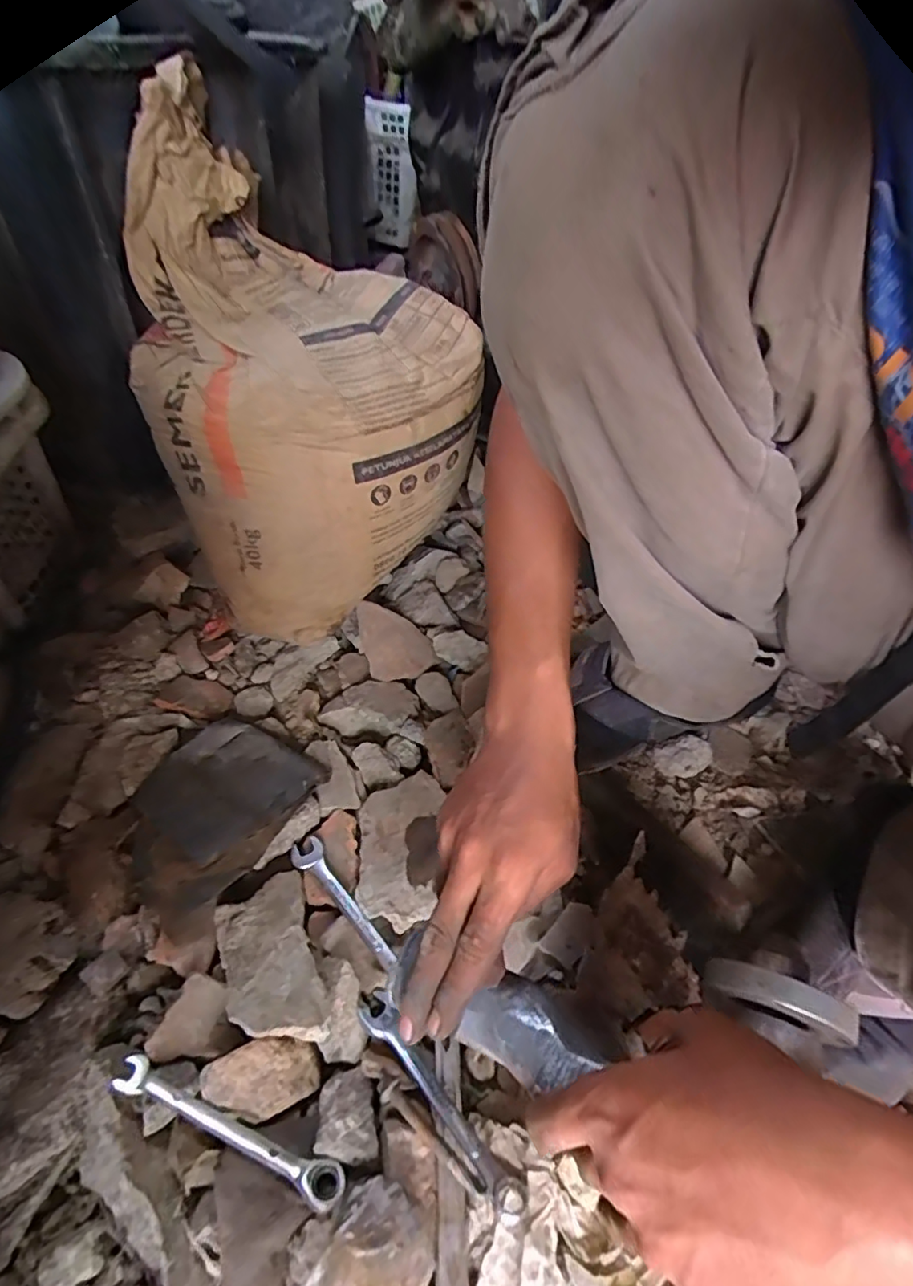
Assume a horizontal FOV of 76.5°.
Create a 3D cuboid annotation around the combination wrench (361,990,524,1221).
[{"bbox_3d":[-0.015,0.284,0.367,0.024,0.012,0.151,-35,46,-26],"label":"combination wrench"}]

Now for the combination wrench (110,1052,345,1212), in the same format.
[{"bbox_3d":[-0.139,0.293,0.350,0.154,0.008,0.020,18,52,13],"label":"combination wrench"}]

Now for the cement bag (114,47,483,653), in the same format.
[{"bbox_3d":[-0.156,-0.240,0.551,0.284,0.308,0.289,-35,61,-24],"label":"cement bag"}]

